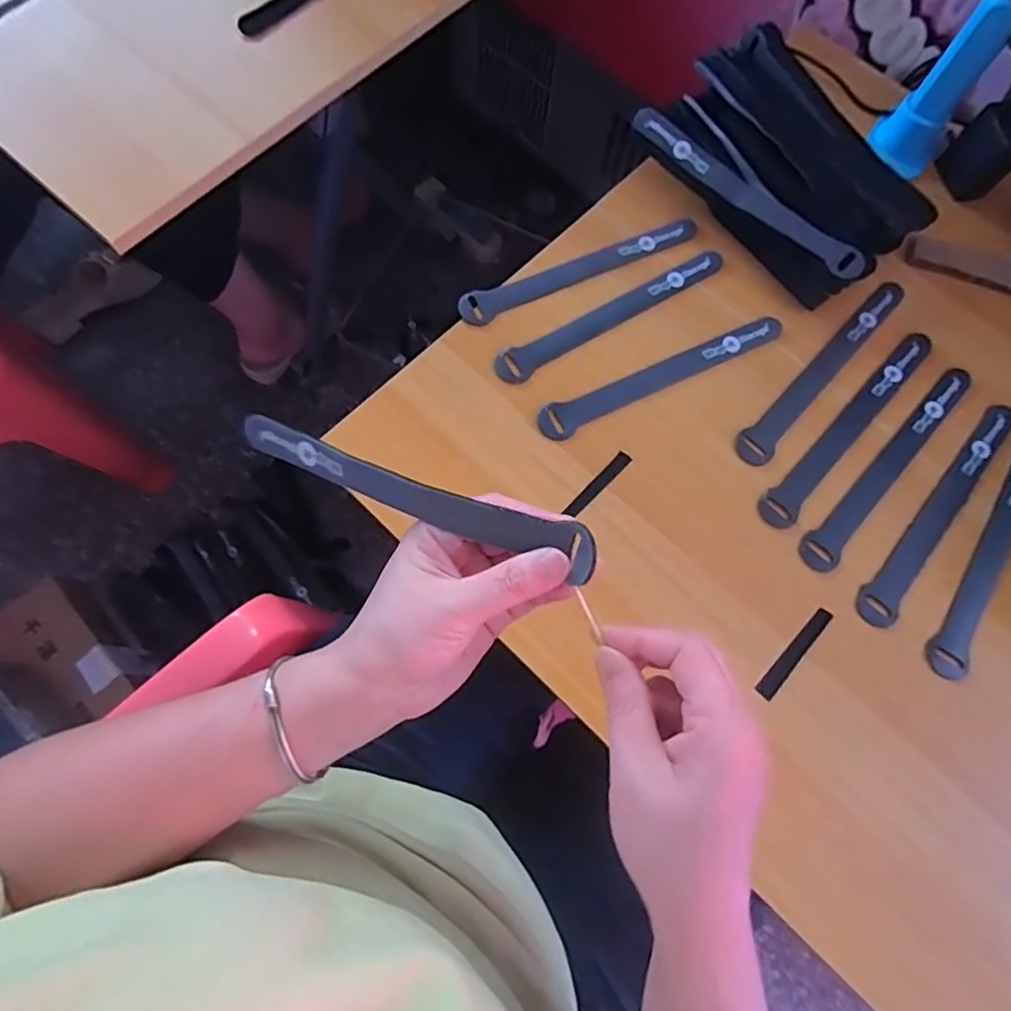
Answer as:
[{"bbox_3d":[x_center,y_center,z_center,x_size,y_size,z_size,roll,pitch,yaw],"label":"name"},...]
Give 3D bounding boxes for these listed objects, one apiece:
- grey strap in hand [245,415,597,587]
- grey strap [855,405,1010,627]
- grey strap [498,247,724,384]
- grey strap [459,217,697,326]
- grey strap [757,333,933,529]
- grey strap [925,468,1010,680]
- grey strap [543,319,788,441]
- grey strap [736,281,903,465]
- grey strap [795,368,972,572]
[{"bbox_3d":[-0.046,-0.004,0.290,0.194,0.030,0.020,19,77,22],"label":"grey strap in hand"},{"bbox_3d":[0.296,0.002,0.401,0.023,0.004,0.202,42,72,12],"label":"grey strap"},{"bbox_3d":[0.081,-0.141,0.436,0.198,0.004,0.027,-29,75,-15],"label":"grey strap"},{"bbox_3d":[0.060,-0.178,0.448,0.199,0.004,0.029,-24,76,-12],"label":"grey strap"},{"bbox_3d":[0.244,-0.058,0.418,0.024,0.004,0.203,43,72,10],"label":"grey strap"},{"bbox_3d":[0.327,0.025,0.394,0.023,0.004,0.204,35,71,10],"label":"grey strap"},{"bbox_3d":[0.115,-0.092,0.421,0.197,0.005,0.027,-24,67,-13],"label":"grey strap"},{"bbox_3d":[0.234,-0.101,0.433,0.023,0.004,0.205,42,71,11],"label":"grey strap"},{"bbox_3d":[0.268,-0.029,0.410,0.201,0.004,0.023,-42,76,-17],"label":"grey strap"}]

